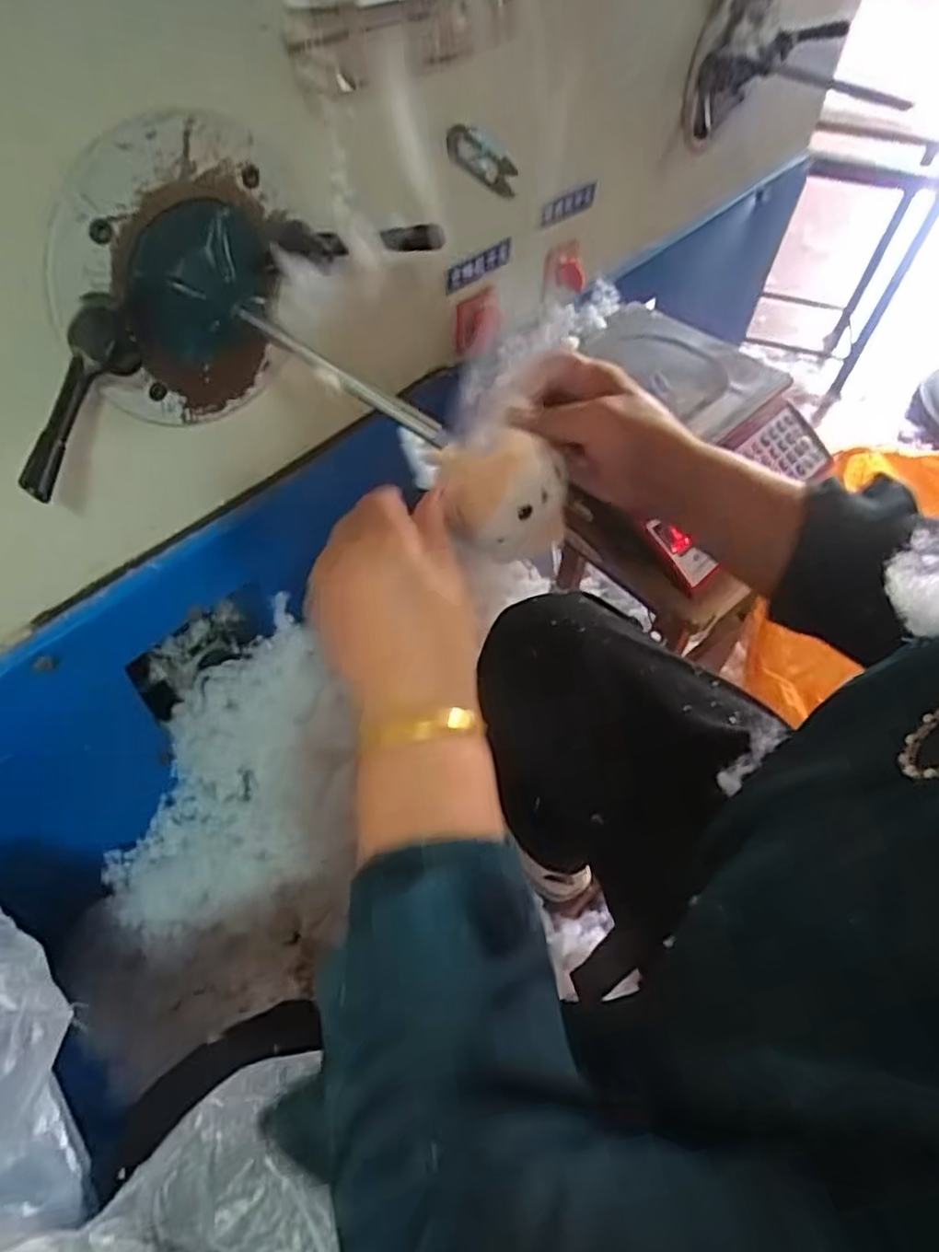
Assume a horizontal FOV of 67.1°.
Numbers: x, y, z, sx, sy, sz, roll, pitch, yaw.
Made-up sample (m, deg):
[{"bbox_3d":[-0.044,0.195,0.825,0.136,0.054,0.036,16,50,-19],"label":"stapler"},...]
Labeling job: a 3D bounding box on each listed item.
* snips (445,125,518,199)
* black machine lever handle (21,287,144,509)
[{"bbox_3d":[0.015,-0.433,0.661,0.018,0.033,0.120,38,25,20],"label":"snips"},{"bbox_3d":[-0.235,-0.139,0.425,0.033,0.038,0.133,15,78,5],"label":"black machine lever handle"}]

